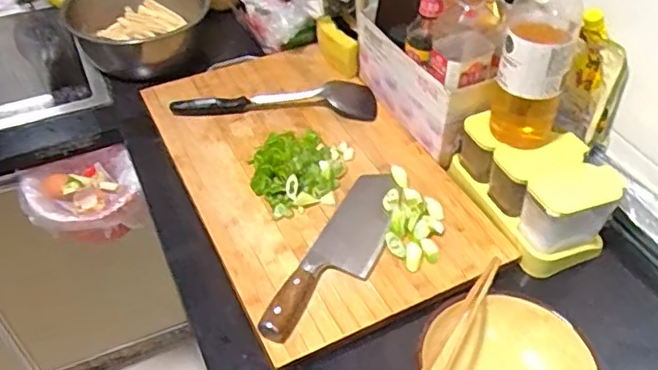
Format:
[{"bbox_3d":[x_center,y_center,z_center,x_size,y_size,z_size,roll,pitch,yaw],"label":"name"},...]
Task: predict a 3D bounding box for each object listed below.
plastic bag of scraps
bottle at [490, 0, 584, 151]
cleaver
[{"bbox_3d":[-0.390,0.026,0.982,0.178,0.122,0.111,-16,48,-15],"label":"plastic bag of scraps"},{"bbox_3d":[0.259,-0.165,0.750,0.091,0.231,0.100,19,48,16],"label":"bottle"},{"bbox_3d":[0.020,0.079,0.761,0.079,0.028,0.291,21,49,18],"label":"cleaver"}]

